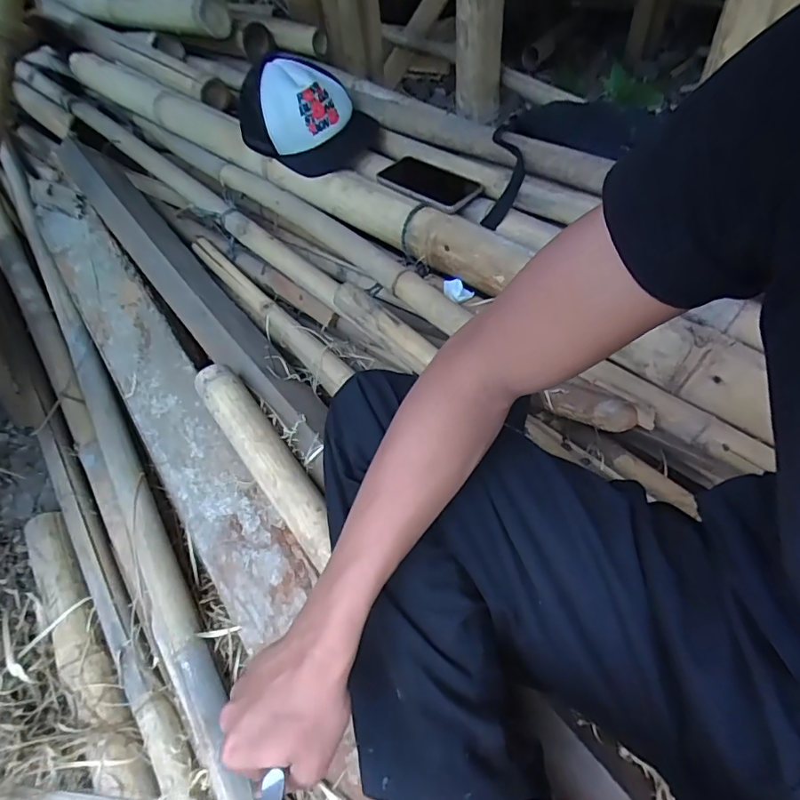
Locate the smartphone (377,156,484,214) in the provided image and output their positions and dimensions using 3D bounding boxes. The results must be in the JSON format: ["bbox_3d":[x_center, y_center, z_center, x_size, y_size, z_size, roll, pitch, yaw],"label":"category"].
[{"bbox_3d":[0.045,-0.337,0.772,0.164,0.011,0.079,32,67,25],"label":"smartphone"}]

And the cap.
[{"bbox_3d":[-0.166,-0.510,0.870,0.196,0.134,0.254,-25,53,-20],"label":"cap"}]

